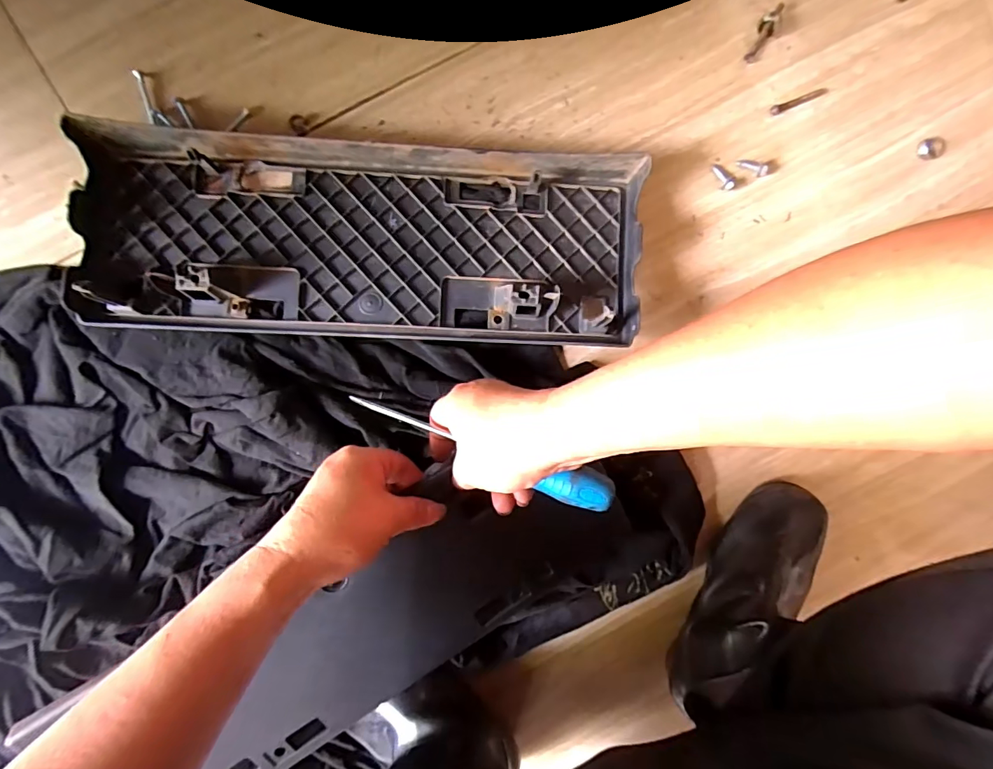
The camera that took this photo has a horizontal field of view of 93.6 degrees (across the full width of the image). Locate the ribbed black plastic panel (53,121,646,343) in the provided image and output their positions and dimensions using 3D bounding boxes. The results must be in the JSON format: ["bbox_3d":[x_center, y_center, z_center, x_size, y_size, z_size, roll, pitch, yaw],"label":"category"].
[{"bbox_3d":[-0.108,-0.125,0.405,0.462,0.053,0.168,2,96,-4],"label":"ribbed black plastic panel"}]

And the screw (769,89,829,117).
[{"bbox_3d":[0.288,-0.271,0.444,0.059,0.004,0.009,-25,97,-1],"label":"screw"}]

